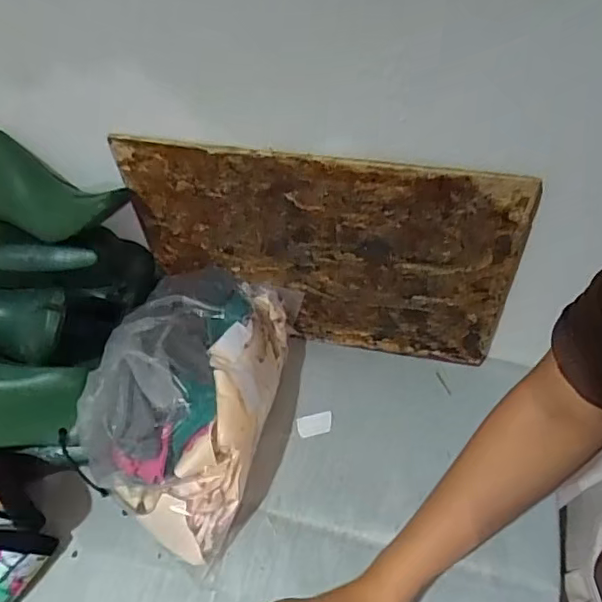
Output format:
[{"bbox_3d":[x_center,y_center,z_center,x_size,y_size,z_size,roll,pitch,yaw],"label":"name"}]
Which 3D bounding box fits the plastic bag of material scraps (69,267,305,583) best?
[{"bbox_3d":[-0.110,0.088,0.553,0.152,0.149,0.265,6,52,11],"label":"plastic bag of material scraps"}]

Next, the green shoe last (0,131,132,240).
[{"bbox_3d":[-0.280,-0.111,0.557,0.235,0.073,0.072,16,55,18],"label":"green shoe last"}]

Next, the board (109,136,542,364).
[{"bbox_3d":[0.015,-0.036,0.571,0.367,0.267,0.017,11,53,15],"label":"board"}]

